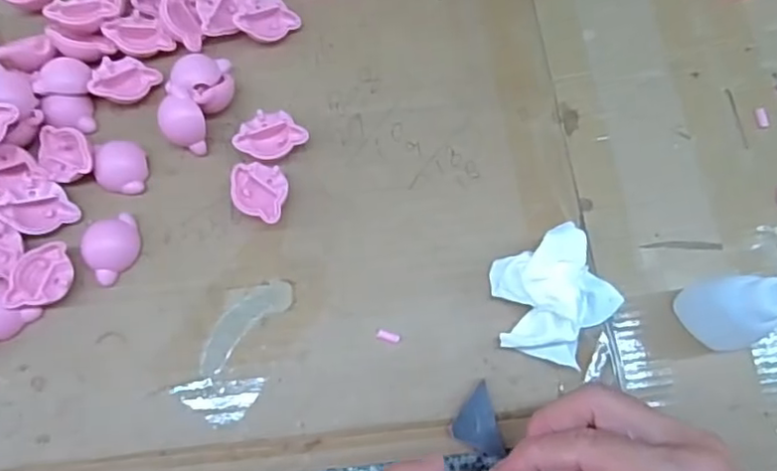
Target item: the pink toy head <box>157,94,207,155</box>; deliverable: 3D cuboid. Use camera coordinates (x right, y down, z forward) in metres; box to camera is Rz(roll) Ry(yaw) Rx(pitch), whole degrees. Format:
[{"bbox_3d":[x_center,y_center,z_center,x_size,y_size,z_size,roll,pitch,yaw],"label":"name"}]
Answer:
[{"bbox_3d":[-0.110,-0.060,0.338,0.025,0.015,0.030,5,104,-13],"label":"pink toy head"}]

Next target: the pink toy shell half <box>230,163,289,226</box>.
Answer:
[{"bbox_3d":[-0.068,-0.021,0.332,0.029,0.016,0.034,-4,73,-1],"label":"pink toy shell half"}]

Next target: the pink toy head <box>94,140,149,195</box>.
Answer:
[{"bbox_3d":[-0.144,-0.038,0.339,0.024,0.012,0.030,-3,73,-1],"label":"pink toy head"}]

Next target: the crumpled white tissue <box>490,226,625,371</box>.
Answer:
[{"bbox_3d":[0.080,0.030,0.305,0.060,0.029,0.058,-39,77,-11],"label":"crumpled white tissue"}]

